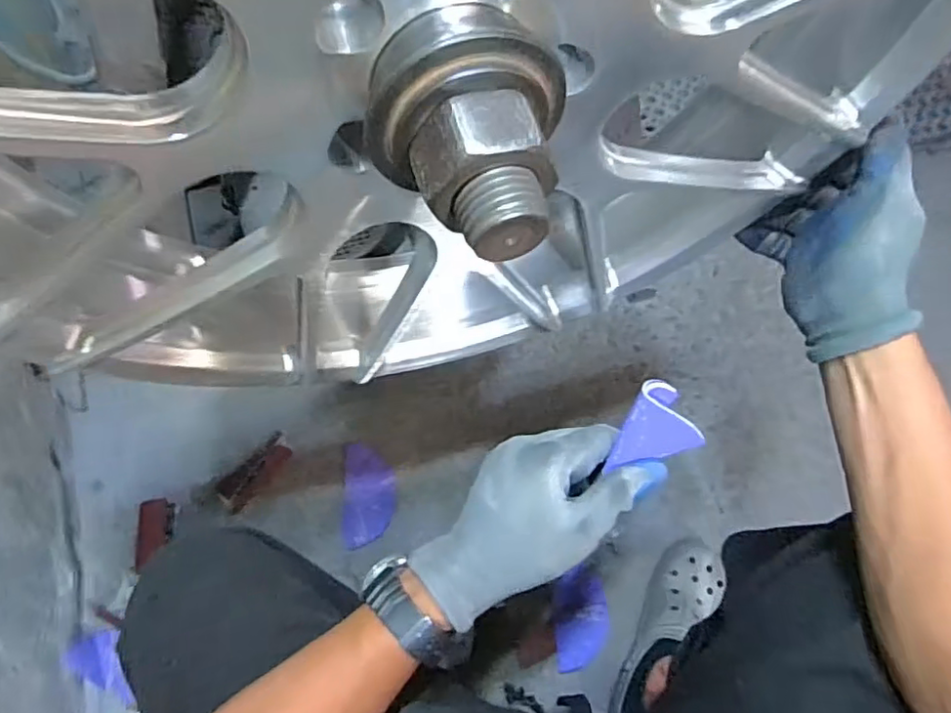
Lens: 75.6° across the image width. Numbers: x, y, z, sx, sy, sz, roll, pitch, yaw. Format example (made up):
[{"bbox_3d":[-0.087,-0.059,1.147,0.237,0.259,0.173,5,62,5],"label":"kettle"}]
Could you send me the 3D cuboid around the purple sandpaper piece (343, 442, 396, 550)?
[{"bbox_3d":[-0.149,0.193,0.863,0.070,0.006,0.141,-1,65,-8],"label":"purple sandpaper piece"}]

